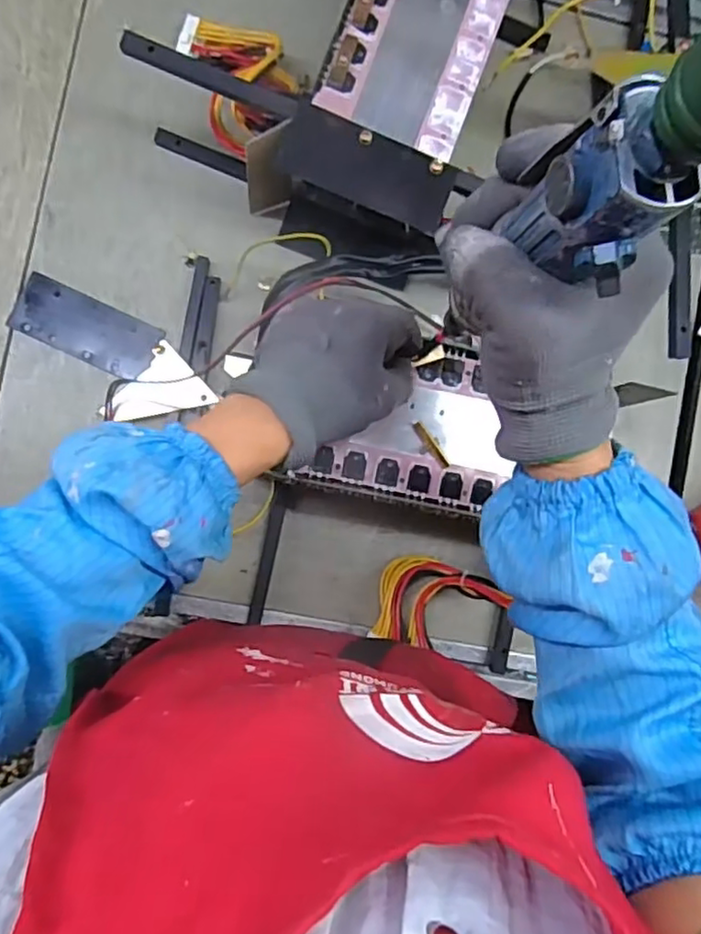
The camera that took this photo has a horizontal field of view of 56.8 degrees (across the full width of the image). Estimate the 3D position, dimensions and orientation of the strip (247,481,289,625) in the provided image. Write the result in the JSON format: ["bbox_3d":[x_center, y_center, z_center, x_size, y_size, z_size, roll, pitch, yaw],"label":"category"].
[{"bbox_3d":[-0.070,0.074,0.554,0.013,0.006,0.120,12,86,-7],"label":"strip"}]

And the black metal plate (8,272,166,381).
[{"bbox_3d":[-0.223,-0.118,0.551,0.116,0.005,0.050,24,85,-6],"label":"black metal plate"}]

